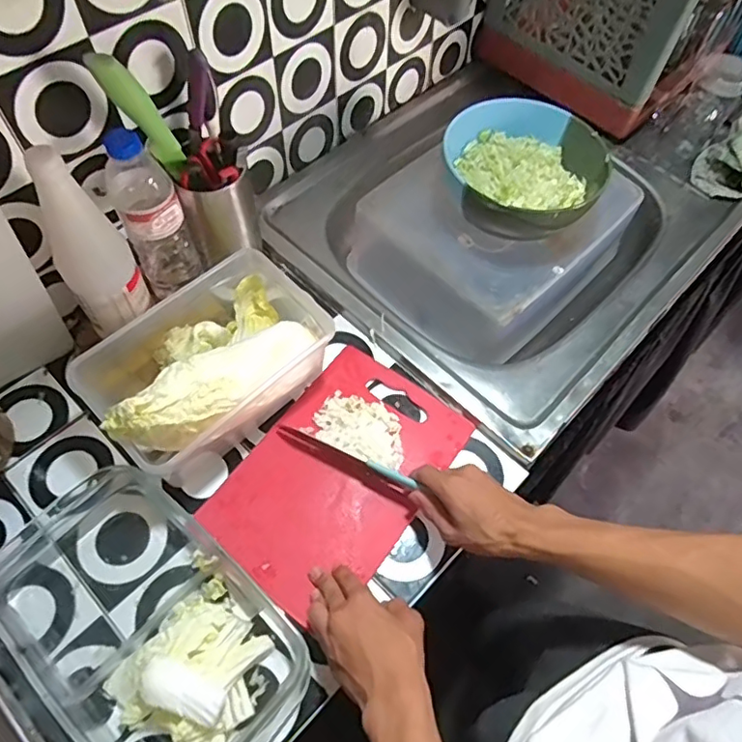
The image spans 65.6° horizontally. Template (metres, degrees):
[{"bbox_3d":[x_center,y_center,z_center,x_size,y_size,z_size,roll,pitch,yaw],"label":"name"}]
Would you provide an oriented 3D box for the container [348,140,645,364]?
[{"bbox_3d":[0.168,-0.195,0.808,0.251,0.154,0.304,40,66,19],"label":"container"}]

